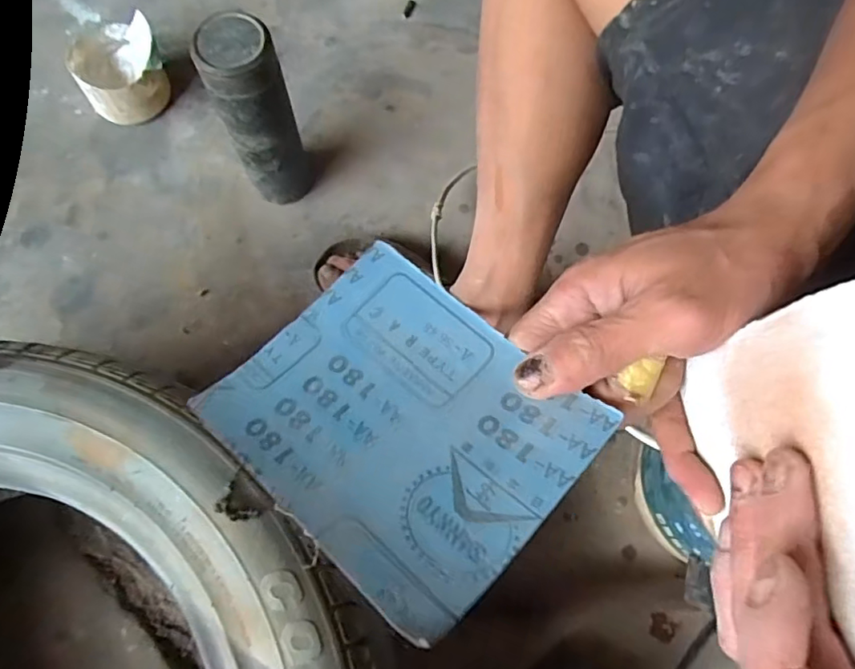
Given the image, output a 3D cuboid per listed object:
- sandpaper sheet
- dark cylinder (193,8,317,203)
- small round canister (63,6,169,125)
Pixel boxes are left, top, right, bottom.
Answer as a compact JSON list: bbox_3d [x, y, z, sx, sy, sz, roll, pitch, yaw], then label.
[{"bbox_3d":[-0.012,0.031,0.229,0.137,0.014,0.112,36,62,26],"label":"sandpaper sheet"},{"bbox_3d":[-0.170,-0.214,0.577,0.068,0.212,0.064,1,73,-2],"label":"dark cylinder"},{"bbox_3d":[-0.367,-0.319,0.672,0.100,0.086,0.114,-33,77,-12],"label":"small round canister"}]

